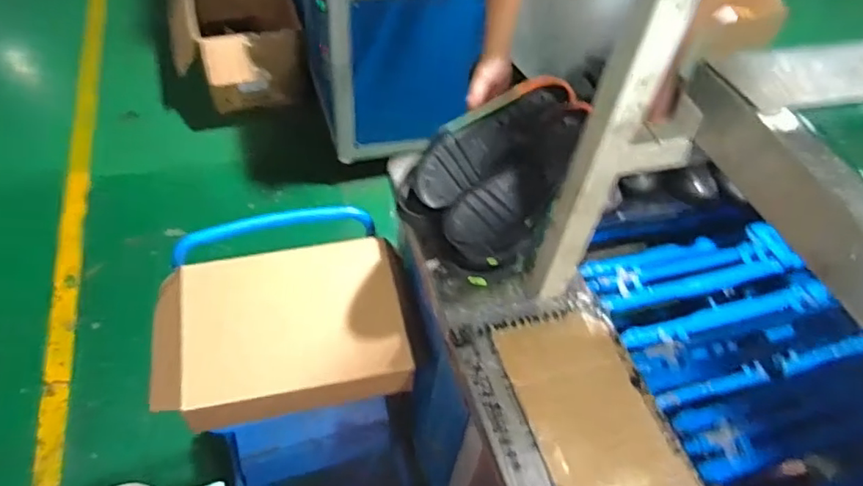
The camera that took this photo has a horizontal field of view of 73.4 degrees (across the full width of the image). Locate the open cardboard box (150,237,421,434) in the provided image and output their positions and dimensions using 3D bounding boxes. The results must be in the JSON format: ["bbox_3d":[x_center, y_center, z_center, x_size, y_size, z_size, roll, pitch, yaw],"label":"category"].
[{"bbox_3d":[-0.247,0.144,0.957,0.413,0.077,0.282,-8,49,-12],"label":"open cardboard box"}]

